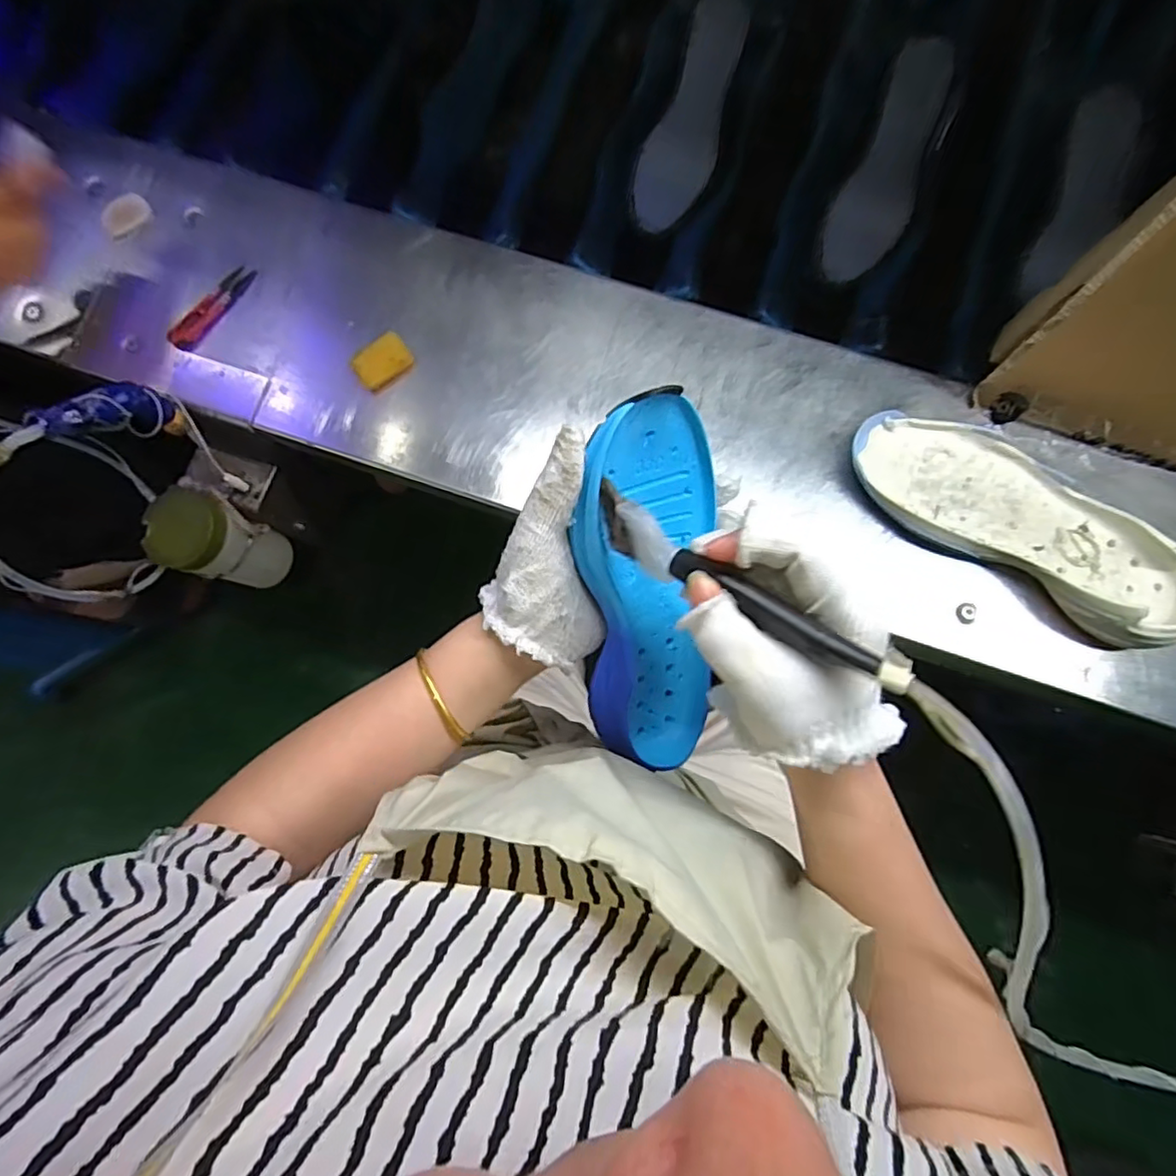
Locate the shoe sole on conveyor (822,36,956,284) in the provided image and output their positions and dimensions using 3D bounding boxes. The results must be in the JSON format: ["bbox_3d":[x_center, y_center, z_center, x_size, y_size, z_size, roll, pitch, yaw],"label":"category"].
[{"bbox_3d":[0.289,-0.403,0.604,0.070,0.015,0.202,21,106,5],"label":"shoe sole on conveyor"}]

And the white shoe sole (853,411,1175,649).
[{"bbox_3d":[0.348,-0.054,0.509,0.282,0.047,0.102,32,81,7],"label":"white shoe sole"}]

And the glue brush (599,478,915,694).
[{"bbox_3d":[0.065,-0.002,0.280,0.158,0.025,0.020,31,78,30],"label":"glue brush"}]

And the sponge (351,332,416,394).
[{"bbox_3d":[-0.184,-0.203,0.567,0.052,0.022,0.032,-44,81,-7],"label":"sponge"}]

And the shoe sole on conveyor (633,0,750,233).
[{"bbox_3d":[0.101,-0.458,0.613,0.068,0.010,0.197,22,110,5],"label":"shoe sole on conveyor"}]

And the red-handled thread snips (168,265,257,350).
[{"bbox_3d":[-0.352,-0.263,0.591,0.023,0.013,0.100,36,82,8],"label":"red-handled thread snips"}]

